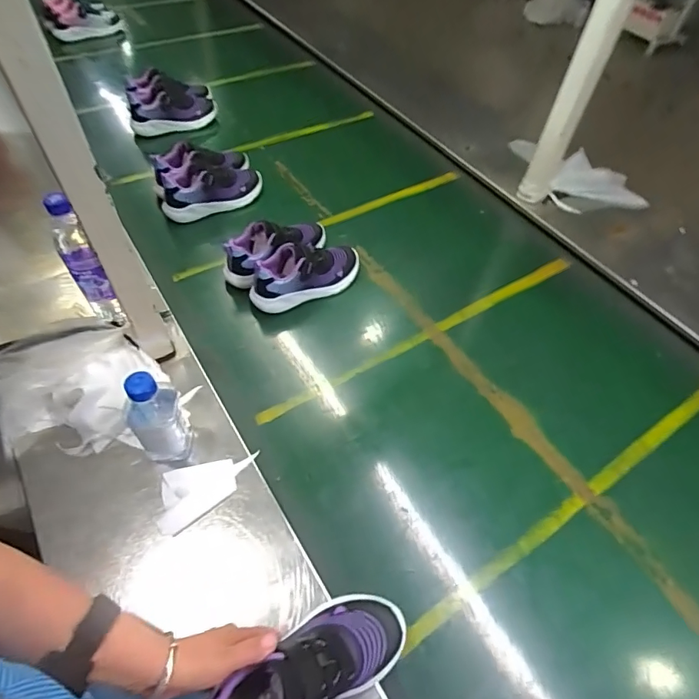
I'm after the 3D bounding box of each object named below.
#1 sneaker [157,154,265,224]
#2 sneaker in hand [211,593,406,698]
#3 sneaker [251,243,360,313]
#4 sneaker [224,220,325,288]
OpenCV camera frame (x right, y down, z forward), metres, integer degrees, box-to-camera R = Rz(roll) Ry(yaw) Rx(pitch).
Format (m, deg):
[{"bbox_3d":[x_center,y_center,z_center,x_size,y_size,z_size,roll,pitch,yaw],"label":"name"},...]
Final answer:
[{"bbox_3d":[-0.284,-0.335,0.947,0.213,0.095,0.085,-28,61,-20],"label":"sneaker"},{"bbox_3d":[-0.035,0.312,0.453,0.207,0.068,0.081,-17,56,-29],"label":"sneaker in hand"},{"bbox_3d":[-0.078,-0.138,0.836,0.216,0.110,0.073,-23,59,-18],"label":"sneaker"},{"bbox_3d":[-0.133,-0.193,0.853,0.215,0.079,0.087,-27,60,-20],"label":"sneaker"}]

